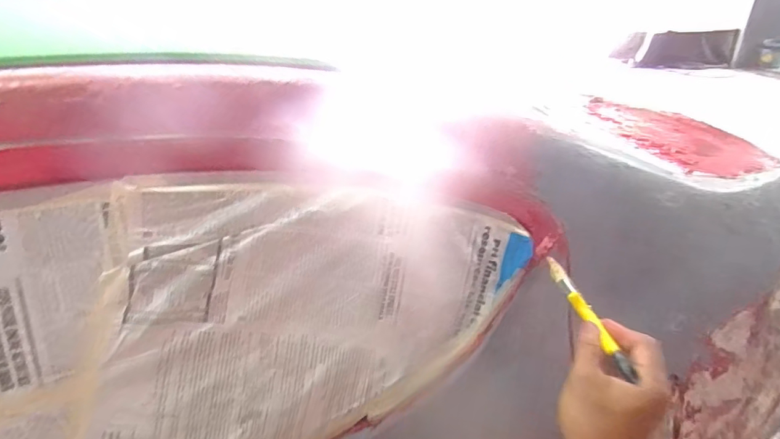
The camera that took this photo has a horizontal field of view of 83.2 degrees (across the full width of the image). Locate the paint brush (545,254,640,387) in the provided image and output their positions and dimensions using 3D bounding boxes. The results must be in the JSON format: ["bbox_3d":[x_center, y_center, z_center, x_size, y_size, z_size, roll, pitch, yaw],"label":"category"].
[{"bbox_3d":[0.202,0.091,0.461,0.018,0.011,0.170,-7,32,-4],"label":"paint brush"}]

